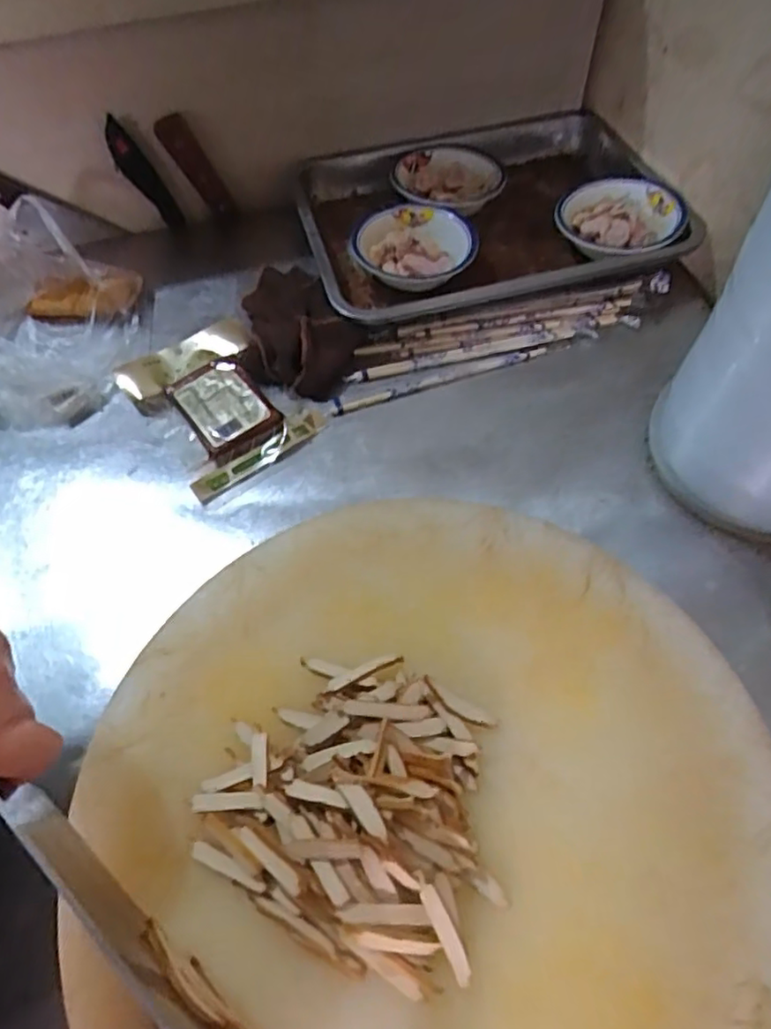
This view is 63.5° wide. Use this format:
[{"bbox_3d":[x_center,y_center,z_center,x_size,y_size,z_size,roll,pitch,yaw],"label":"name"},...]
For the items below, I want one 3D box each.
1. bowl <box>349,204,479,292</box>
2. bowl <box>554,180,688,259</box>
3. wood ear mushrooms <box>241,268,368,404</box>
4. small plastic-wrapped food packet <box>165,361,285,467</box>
[{"bbox_3d":[0.028,-0.272,0.646,0.124,0.044,0.124,-1,59,1],"label":"bowl"},{"bbox_3d":[0.240,-0.299,0.653,0.121,0.049,0.118,-1,59,1],"label":"bowl"},{"bbox_3d":[-0.086,-0.192,0.612,0.111,0.037,0.181,-7,59,-2],"label":"wood ear mushrooms"},{"bbox_3d":[-0.148,-0.099,0.573,0.072,0.019,0.101,-31,63,-15],"label":"small plastic-wrapped food packet"}]

